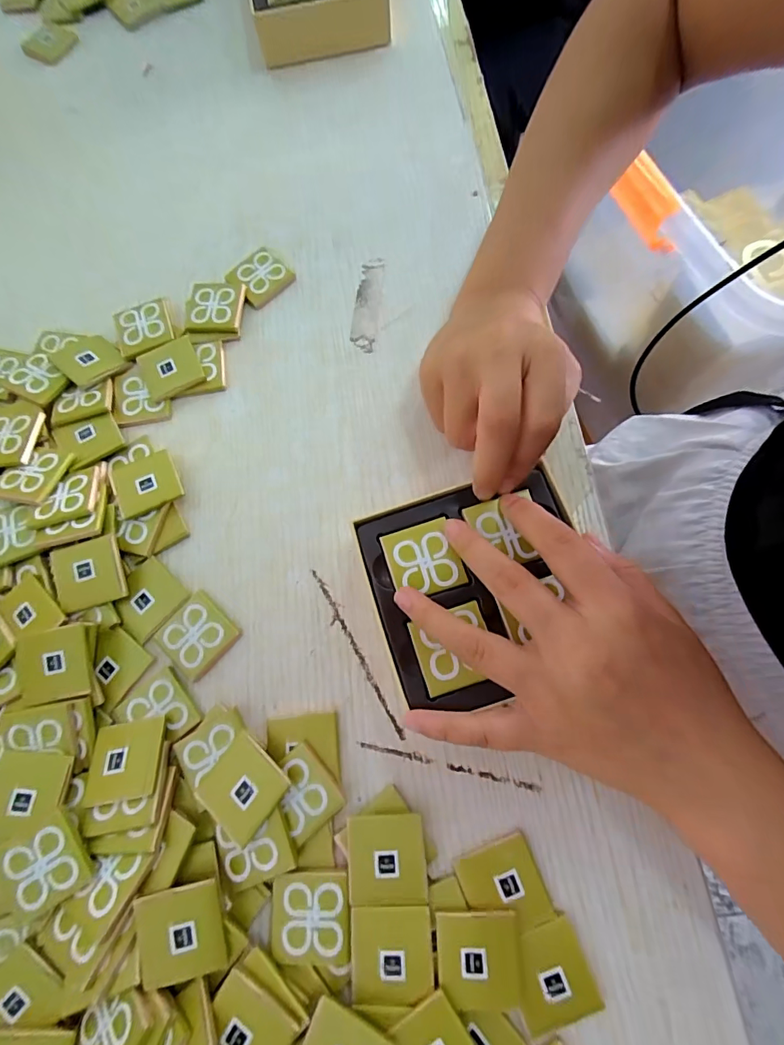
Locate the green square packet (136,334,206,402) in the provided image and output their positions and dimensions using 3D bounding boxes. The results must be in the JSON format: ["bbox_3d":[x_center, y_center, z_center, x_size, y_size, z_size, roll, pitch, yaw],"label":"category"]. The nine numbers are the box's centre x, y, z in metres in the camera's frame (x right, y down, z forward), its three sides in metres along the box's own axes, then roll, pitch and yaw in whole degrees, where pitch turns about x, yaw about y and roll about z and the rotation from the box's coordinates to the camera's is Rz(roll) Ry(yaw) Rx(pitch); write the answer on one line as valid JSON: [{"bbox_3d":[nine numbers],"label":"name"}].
[{"bbox_3d":[-0.144,-0.100,0.292,0.037,0.006,0.036,-26,75,-5],"label":"green square packet"}]

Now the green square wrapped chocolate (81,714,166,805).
[{"bbox_3d":[-0.134,0.119,0.225,0.034,0.004,0.036,-7,57,-3],"label":"green square wrapped chocolate"}]

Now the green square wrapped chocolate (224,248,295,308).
[{"bbox_3d":[-0.091,-0.171,0.311,0.038,0.007,0.036,42,79,12],"label":"green square wrapped chocolate"}]

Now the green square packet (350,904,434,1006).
[{"bbox_3d":[0.000,0.193,0.199,0.036,0.004,0.036,-3,74,1],"label":"green square packet"}]

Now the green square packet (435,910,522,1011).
[{"bbox_3d":[0.038,0.193,0.199,0.035,0.004,0.035,-2,74,1],"label":"green square packet"}]

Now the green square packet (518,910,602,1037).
[{"bbox_3d":[0.070,0.199,0.198,0.033,0.004,0.035,-19,74,-3],"label":"green square packet"}]

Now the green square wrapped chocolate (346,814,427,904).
[{"bbox_3d":[-0.003,0.158,0.211,0.036,0.007,0.036,-3,74,1],"label":"green square wrapped chocolate"}]

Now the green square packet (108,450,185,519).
[{"bbox_3d":[-0.148,-0.024,0.268,0.037,0.004,0.039,-27,65,-12],"label":"green square packet"}]

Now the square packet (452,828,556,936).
[{"bbox_3d":[0.052,0.170,0.208,0.035,0.005,0.035,-23,74,-5],"label":"square packet"}]

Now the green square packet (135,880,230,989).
[{"bbox_3d":[-0.095,0.182,0.199,0.035,0.004,0.035,-12,74,-2],"label":"green square packet"}]

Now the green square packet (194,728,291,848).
[{"bbox_3d":[-0.073,0.128,0.217,0.036,0.004,0.036,34,80,22],"label":"green square packet"}]

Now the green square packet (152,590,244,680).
[{"bbox_3d":[-0.108,0.062,0.249,0.036,0.004,0.035,41,79,12],"label":"green square packet"}]

